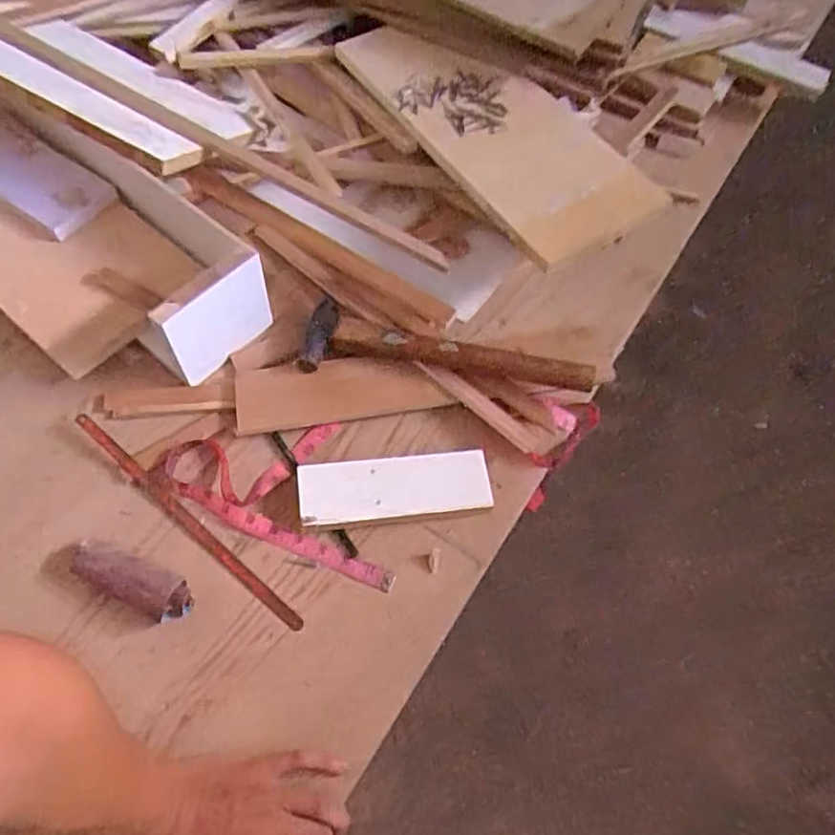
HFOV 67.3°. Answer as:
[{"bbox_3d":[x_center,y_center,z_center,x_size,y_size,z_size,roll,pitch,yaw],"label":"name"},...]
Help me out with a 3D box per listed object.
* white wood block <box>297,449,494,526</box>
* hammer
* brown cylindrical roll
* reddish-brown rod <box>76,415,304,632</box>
[{"bbox_3d":[-0.023,0.070,0.634,0.188,0.015,0.062,-5,68,-4],"label":"white wood block"},{"bbox_3d":[0.031,-0.085,0.689,0.310,0.033,0.093,5,68,0],"label":"hammer"},{"bbox_3d":[-0.260,0.152,0.578,0.112,0.032,0.042,22,64,9],"label":"brown cylindrical roll"},{"bbox_3d":[-0.229,0.100,0.618,0.311,0.013,0.018,39,72,13],"label":"reddish-brown rod"}]

